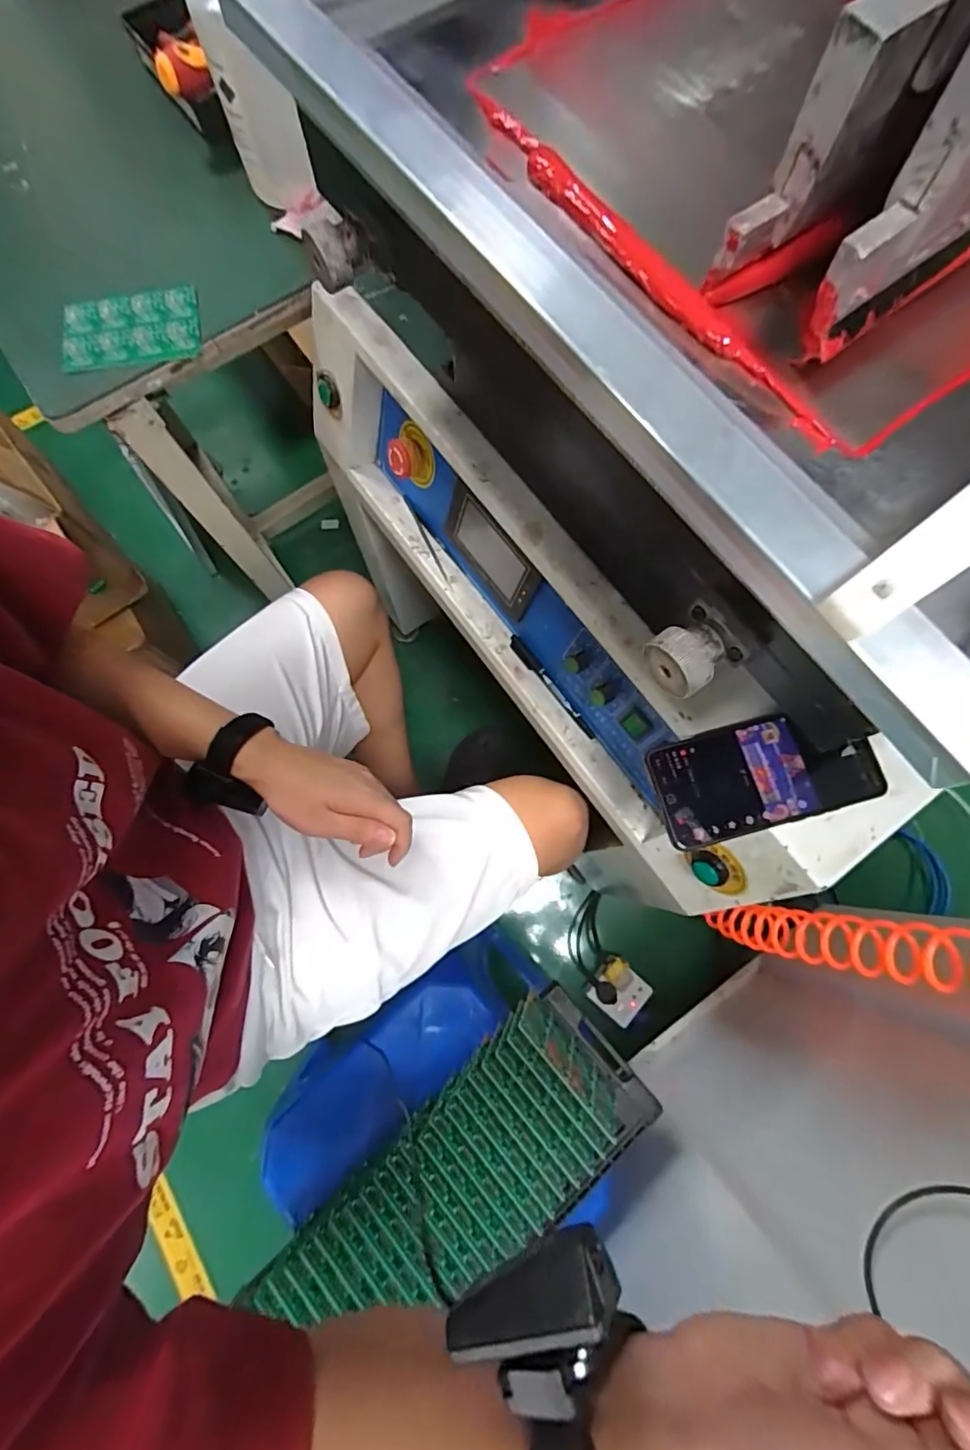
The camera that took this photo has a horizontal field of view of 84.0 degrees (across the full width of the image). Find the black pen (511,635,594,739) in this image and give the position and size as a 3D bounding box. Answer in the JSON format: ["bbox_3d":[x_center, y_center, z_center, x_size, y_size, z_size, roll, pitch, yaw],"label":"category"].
[{"bbox_3d":[0.070,-0.040,0.574,0.011,0.009,0.136,-35,79,-9],"label":"black pen"}]

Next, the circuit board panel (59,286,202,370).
[{"bbox_3d":[-0.340,-0.379,0.518,0.126,0.007,0.082,-10,79,-2],"label":"circuit board panel"}]

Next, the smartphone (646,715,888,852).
[{"bbox_3d":[0.204,0.036,0.399,0.156,0.008,0.078,-15,77,0],"label":"smartphone"}]

